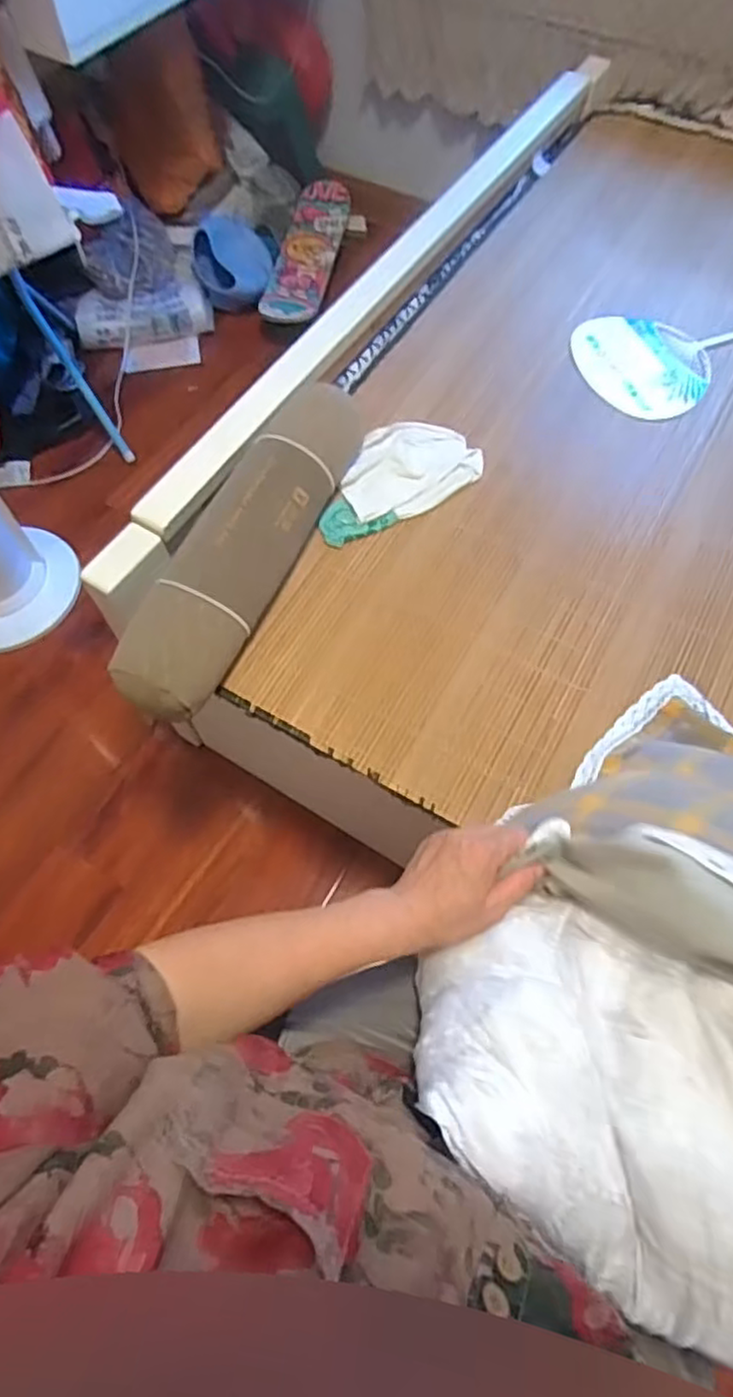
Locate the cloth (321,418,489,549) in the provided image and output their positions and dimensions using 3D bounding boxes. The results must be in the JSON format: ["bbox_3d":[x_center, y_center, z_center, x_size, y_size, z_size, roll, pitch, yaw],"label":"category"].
[{"bbox_3d":[0.033,-0.300,0.929,0.250,0.023,0.140,-37,70,-15],"label":"cloth"}]

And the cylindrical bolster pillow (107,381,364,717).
[{"bbox_3d":[-0.142,-0.203,0.844,0.118,0.093,0.519,23,67,10],"label":"cylindrical bolster pillow"}]

